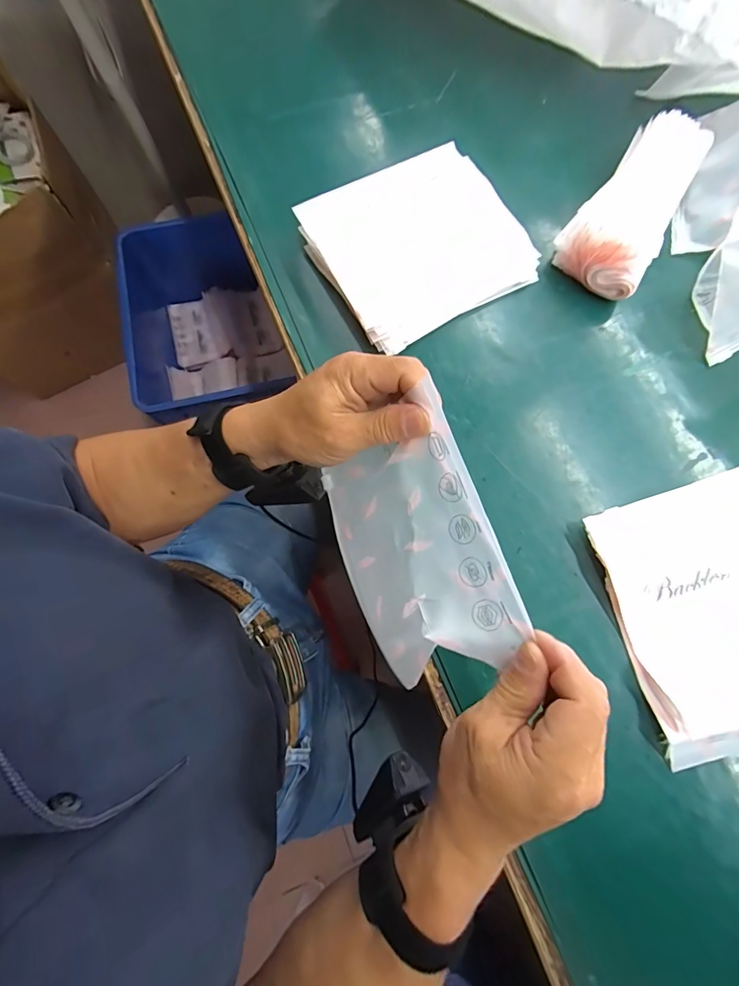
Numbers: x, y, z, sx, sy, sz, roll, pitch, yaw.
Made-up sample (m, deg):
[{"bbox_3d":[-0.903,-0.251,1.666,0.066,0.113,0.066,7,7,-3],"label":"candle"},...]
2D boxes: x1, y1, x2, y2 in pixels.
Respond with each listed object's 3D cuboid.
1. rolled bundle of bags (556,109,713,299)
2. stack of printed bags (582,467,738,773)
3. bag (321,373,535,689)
[{"bbox_3d":[0.274,-0.295,0.435,0.089,0.060,0.199,36,79,7],"label":"rolled bundle of bags"},{"bbox_3d":[0.305,0.095,0.361,0.192,0.020,0.209,-17,78,-5],"label":"stack of printed bags"},{"bbox_3d":[0.028,0.036,0.290,0.087,0.094,0.165,-20,78,-5],"label":"bag"}]

